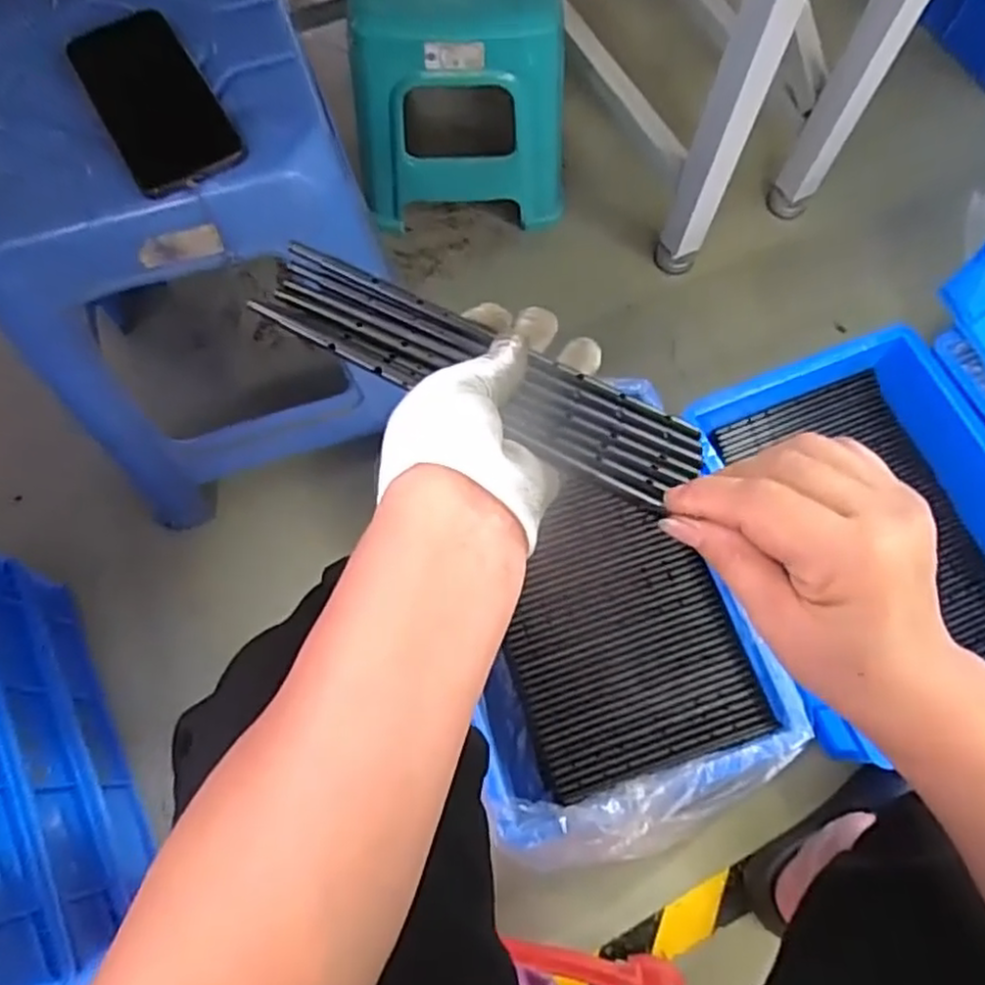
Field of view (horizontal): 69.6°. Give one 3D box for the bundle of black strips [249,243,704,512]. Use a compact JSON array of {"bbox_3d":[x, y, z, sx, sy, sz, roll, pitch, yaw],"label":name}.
[{"bbox_3d":[-0.003,-0.056,0.347,0.221,0.014,0.054,24,71,-2],"label":"bundle of black strips"}]

